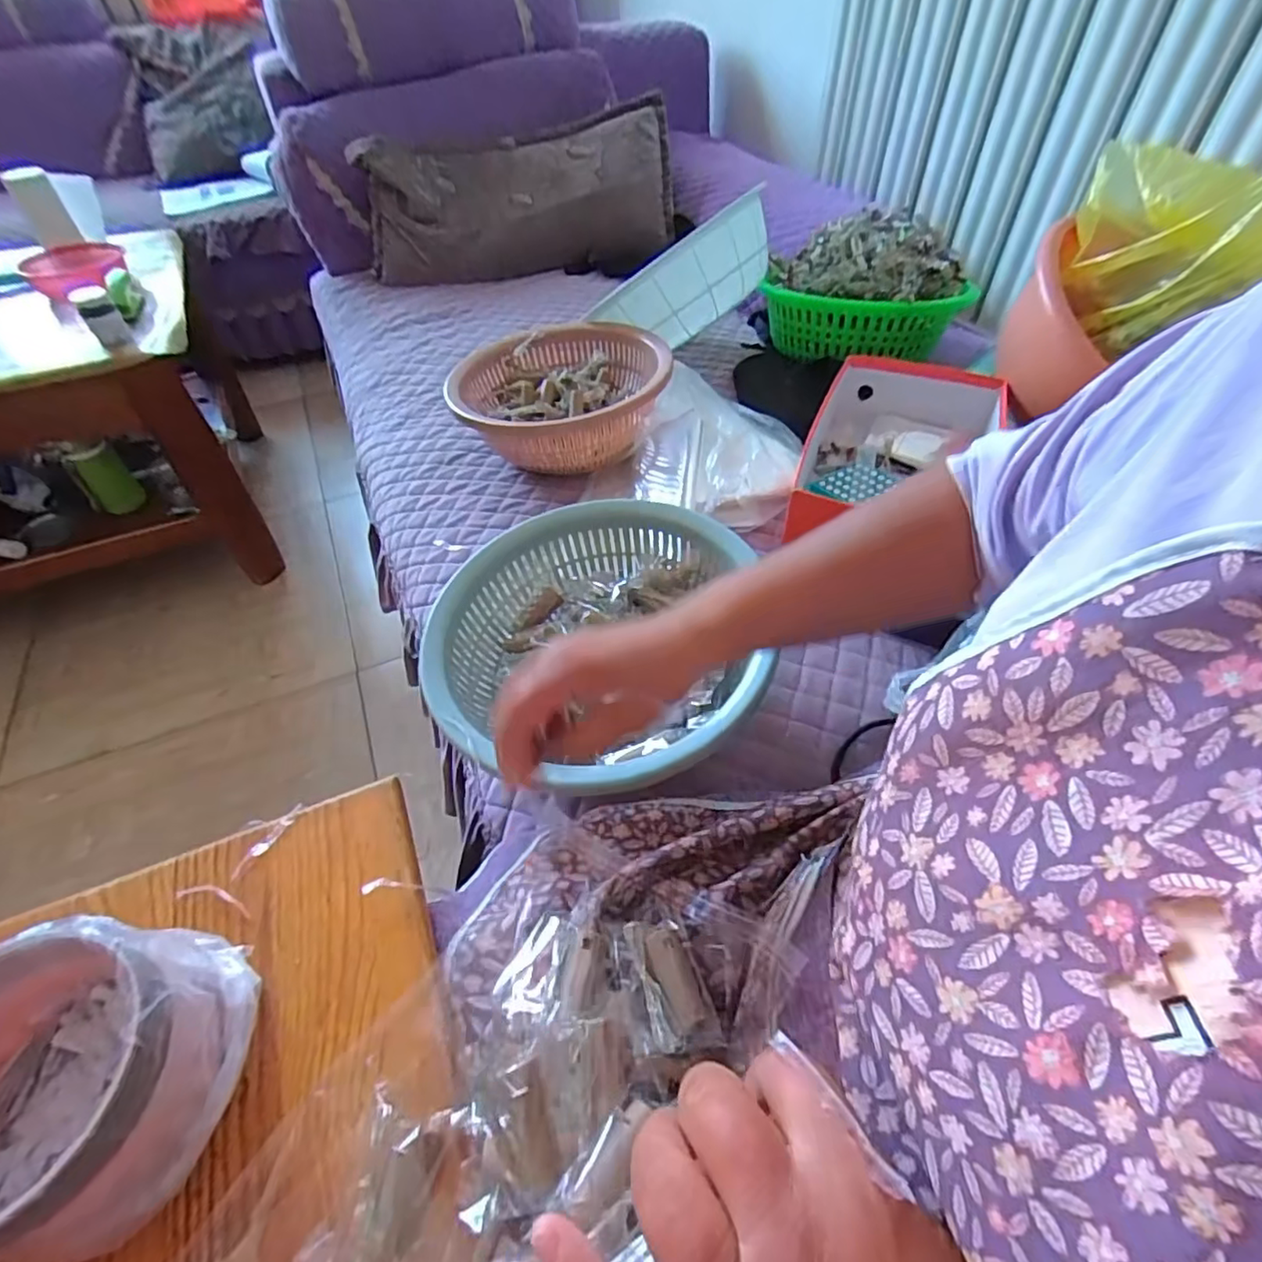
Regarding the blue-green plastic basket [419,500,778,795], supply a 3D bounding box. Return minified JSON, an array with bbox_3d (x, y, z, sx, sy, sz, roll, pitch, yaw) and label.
[{"bbox_3d":[-0.036,0.029,0.536,0.251,0.116,0.269,-6,49,-3],"label":"blue-green plastic basket"}]

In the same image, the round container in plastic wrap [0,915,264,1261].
[{"bbox_3d":[-0.274,0.213,0.300,0.130,0.087,0.124,-1,49,1],"label":"round container in plastic wrap"}]

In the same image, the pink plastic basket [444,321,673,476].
[{"bbox_3d":[-0.091,-0.302,0.844,0.266,0.124,0.282,4,49,6],"label":"pink plastic basket"}]

